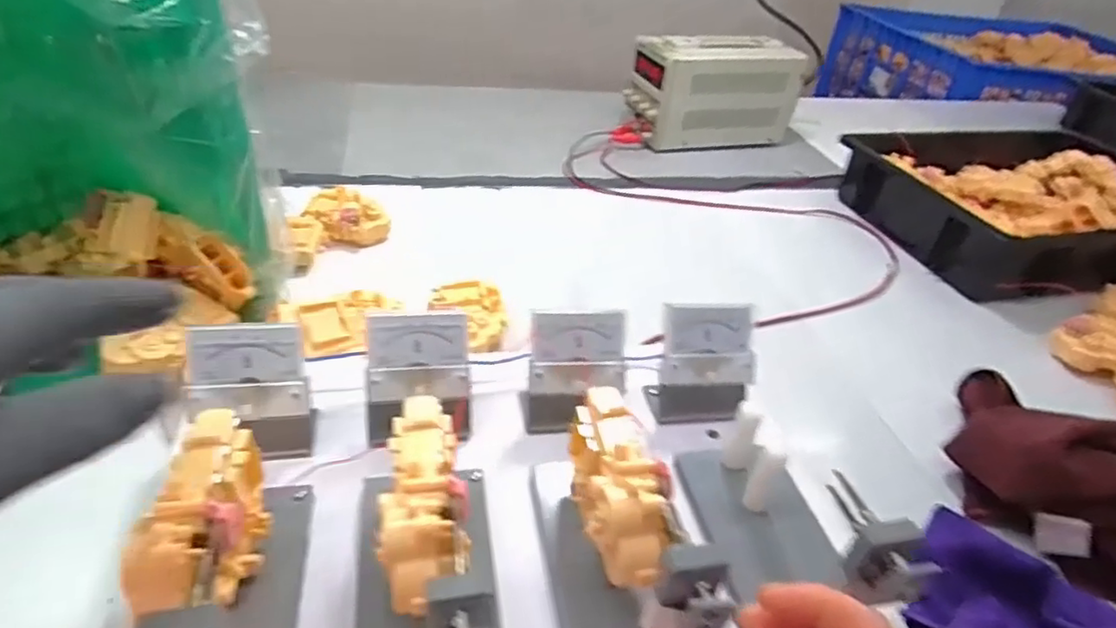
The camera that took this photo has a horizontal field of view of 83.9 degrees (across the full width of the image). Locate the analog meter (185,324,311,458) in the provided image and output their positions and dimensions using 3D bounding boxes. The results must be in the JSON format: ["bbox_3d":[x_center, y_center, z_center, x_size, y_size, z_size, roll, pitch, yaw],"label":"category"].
[{"bbox_3d":[-0.178,0.045,0.359,0.060,0.069,0.038,-3,38,-13],"label":"analog meter"}]

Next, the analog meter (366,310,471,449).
[{"bbox_3d":[-0.087,0.041,0.388,0.062,0.073,0.046,-6,39,-17],"label":"analog meter"}]

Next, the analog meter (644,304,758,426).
[{"bbox_3d":[0.101,0.034,0.429,0.064,0.074,0.042,0,37,-9],"label":"analog meter"}]

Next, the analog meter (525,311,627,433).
[{"bbox_3d":[0.012,0.039,0.413,0.063,0.073,0.042,0,38,-10],"label":"analog meter"}]

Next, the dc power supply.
[{"bbox_3d":[0.258,-0.364,1.022,0.266,0.164,0.099,-3,38,-14],"label":"dc power supply"}]

